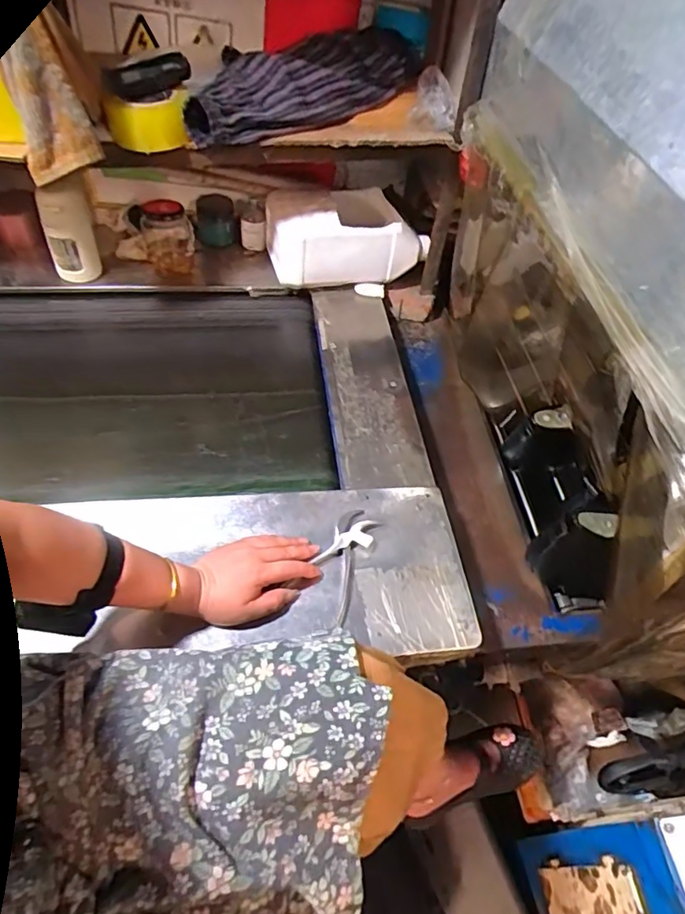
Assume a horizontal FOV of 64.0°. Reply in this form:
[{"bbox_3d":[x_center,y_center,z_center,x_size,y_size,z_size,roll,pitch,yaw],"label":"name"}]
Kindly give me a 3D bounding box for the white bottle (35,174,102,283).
[{"bbox_3d":[-0.457,-0.377,0.934,0.086,0.151,0.058,-35,63,-27],"label":"white bottle"}]

